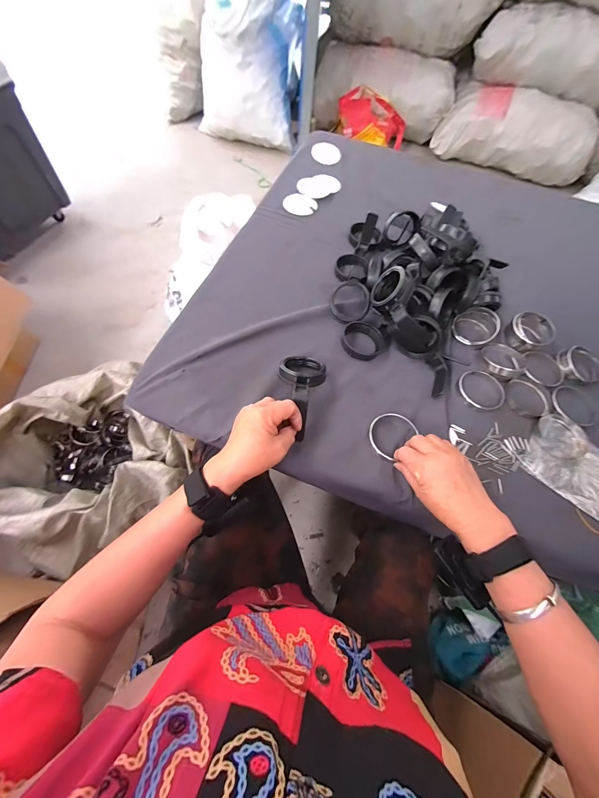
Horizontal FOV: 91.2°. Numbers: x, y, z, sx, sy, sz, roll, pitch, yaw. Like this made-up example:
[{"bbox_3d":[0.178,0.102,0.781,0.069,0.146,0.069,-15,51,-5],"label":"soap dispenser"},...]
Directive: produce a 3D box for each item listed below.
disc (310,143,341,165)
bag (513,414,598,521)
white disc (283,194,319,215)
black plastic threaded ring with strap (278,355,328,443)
[{"bbox_3d":[0.074,-0.681,0.812,0.080,0.010,0.100,7,63,0],"label":"disc"},{"bbox_3d":[0.425,0.110,0.427,0.176,0.009,0.120,42,68,16],"label":"bag"},{"bbox_3d":[0.000,-0.457,0.688,0.076,0.007,0.076,1,63,-3],"label":"white disc"},{"bbox_3d":[0.001,-0.013,0.422,0.067,0.050,0.132,9,63,1],"label":"black plastic threaded ring with strap"}]

